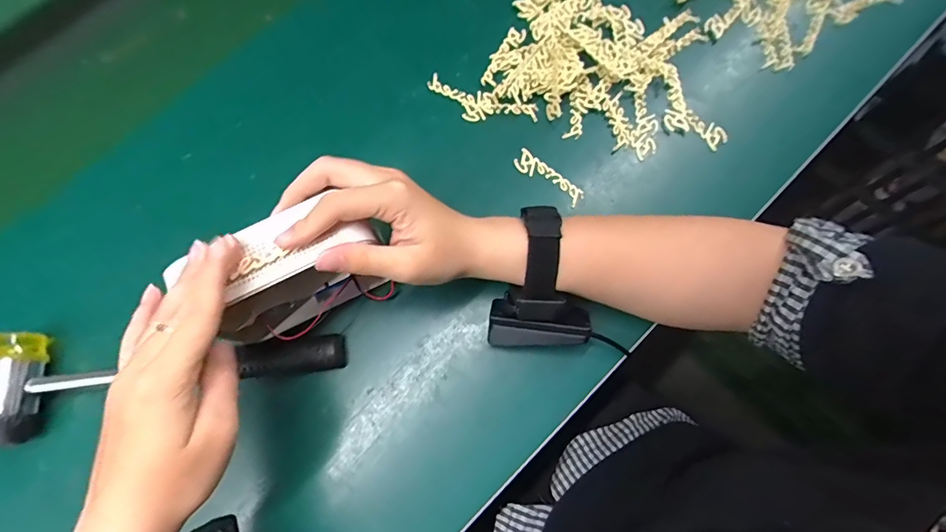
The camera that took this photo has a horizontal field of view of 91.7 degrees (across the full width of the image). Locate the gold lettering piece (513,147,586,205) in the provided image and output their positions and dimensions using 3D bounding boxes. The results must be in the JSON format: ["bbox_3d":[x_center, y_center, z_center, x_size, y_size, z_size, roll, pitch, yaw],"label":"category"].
[{"bbox_3d":[0.063,-0.074,0.381,0.064,0.004,0.017,38,79,14],"label":"gold lettering piece"}]

